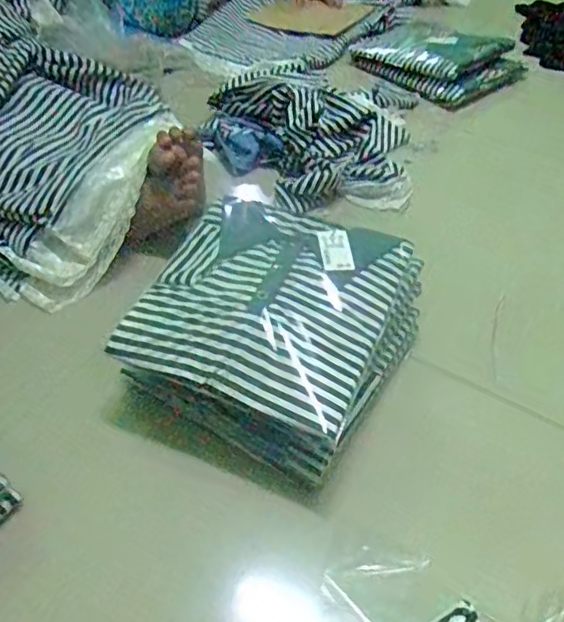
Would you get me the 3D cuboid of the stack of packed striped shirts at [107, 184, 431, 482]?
[{"bbox_3d":[-0.013,0.026,0.714,0.287,0.150,0.297,25,52,14],"label":"stack of packed striped shirts"}]

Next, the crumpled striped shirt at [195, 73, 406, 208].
[{"bbox_3d":[0.038,-0.327,1.076,0.382,0.108,0.311,9,49,1],"label":"crumpled striped shirt"}]

